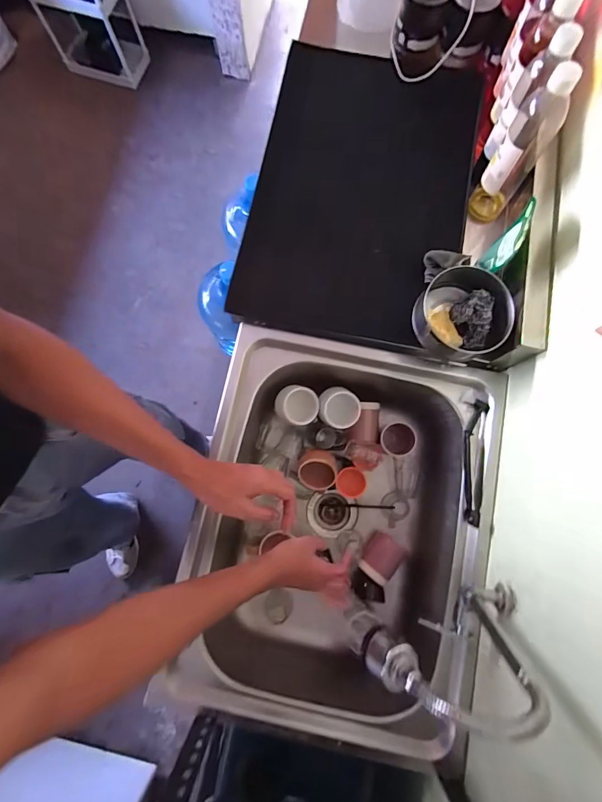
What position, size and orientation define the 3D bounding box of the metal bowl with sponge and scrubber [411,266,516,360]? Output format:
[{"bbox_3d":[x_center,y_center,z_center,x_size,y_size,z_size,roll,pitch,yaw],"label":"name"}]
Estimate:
[{"bbox_3d":[0.263,-0.141,0.592,0.140,0.065,0.136,0,79,0],"label":"metal bowl with sponge and scrubber"}]

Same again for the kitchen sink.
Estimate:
[{"bbox_3d":[0.062,0.218,0.663,0.474,0.264,0.607,11,80,2],"label":"kitchen sink"}]

